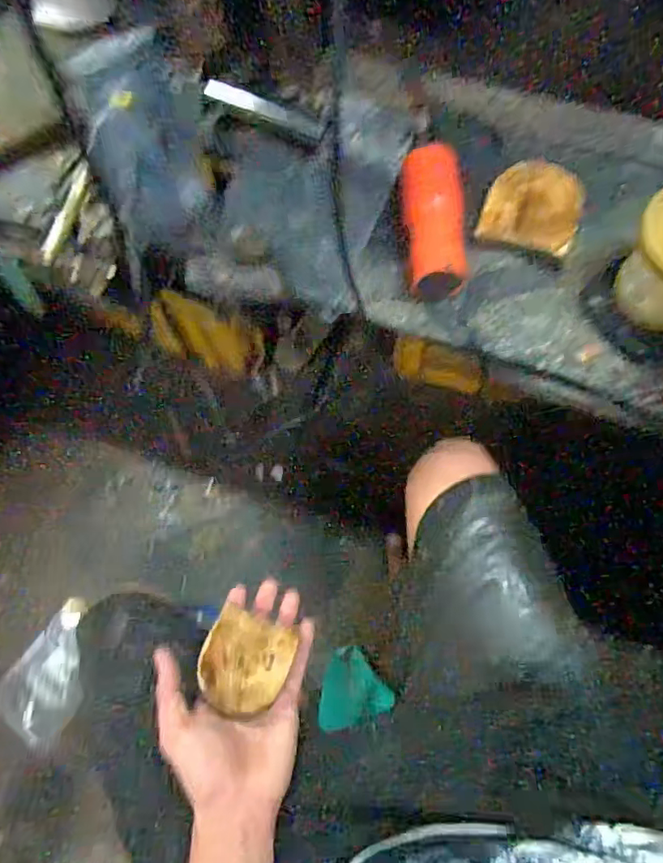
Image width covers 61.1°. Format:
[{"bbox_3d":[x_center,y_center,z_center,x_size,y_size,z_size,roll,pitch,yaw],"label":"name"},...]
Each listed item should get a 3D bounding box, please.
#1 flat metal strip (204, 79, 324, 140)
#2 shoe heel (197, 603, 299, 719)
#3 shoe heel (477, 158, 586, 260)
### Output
[{"bbox_3d":[-0.061,-0.298,0.520,0.110,0.004,0.019,16,83,-11],"label":"flat metal strip"},{"bbox_3d":[-0.074,0.197,0.478,0.073,0.007,0.078,25,42,-3],"label":"shoe heel"},{"bbox_3d":[0.169,-0.188,0.469,0.076,0.019,0.084,20,73,8],"label":"shoe heel"}]

